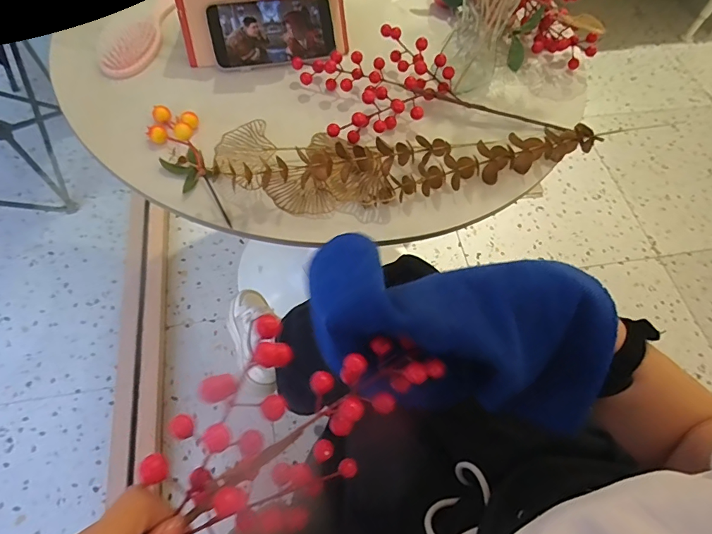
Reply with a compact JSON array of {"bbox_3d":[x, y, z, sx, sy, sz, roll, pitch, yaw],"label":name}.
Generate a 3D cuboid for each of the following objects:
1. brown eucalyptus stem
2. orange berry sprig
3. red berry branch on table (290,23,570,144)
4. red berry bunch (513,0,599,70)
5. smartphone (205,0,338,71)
[{"bbox_3d":[0.073,-0.125,0.469,0.387,0.031,0.091,-9,62,-9],"label":"brown eucalyptus stem"},{"bbox_3d":[-0.175,-0.112,0.441,0.051,0.033,0.160,-20,65,-14],"label":"orange berry sprig"},{"bbox_3d":[0.083,-0.229,0.521,0.302,0.048,0.172,-6,62,-7],"label":"red berry branch on table"},{"bbox_3d":[0.278,-0.354,0.601,0.100,0.058,0.164,14,61,4],"label":"red berry bunch"},{"bbox_3d":[-0.099,-0.285,0.531,0.149,0.016,0.082,-14,104,-10],"label":"smartphone"}]

